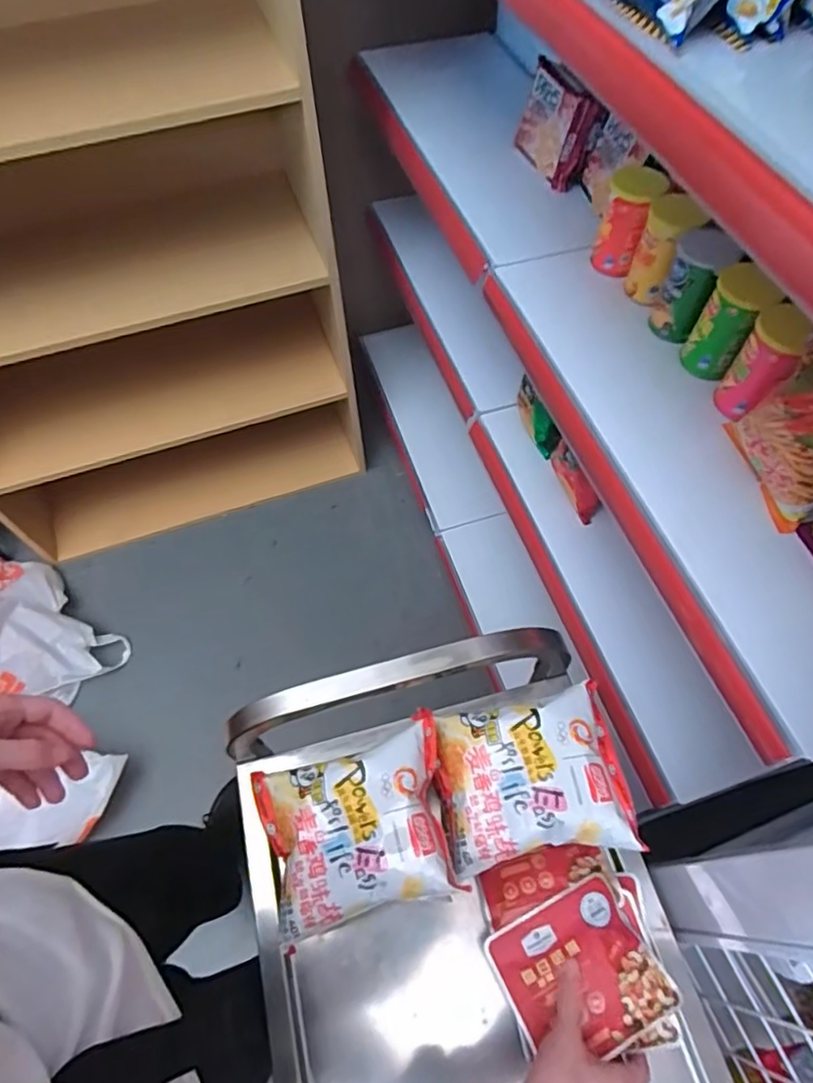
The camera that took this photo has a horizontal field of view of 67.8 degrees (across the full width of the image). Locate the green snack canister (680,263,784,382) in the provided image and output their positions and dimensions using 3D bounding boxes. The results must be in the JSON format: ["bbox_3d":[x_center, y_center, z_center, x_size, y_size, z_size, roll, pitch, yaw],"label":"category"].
[{"bbox_3d":[0.364,-0.244,0.687,0.067,0.110,0.060,28,63,15],"label":"green snack canister"}]

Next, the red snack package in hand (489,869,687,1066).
[{"bbox_3d":[0.153,0.384,0.540,0.132,0.020,0.115,-27,51,-8],"label":"red snack package in hand"}]

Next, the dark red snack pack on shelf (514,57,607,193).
[{"bbox_3d":[0.222,-0.625,0.910,0.061,0.124,0.145,-16,61,-10],"label":"dark red snack pack on shelf"}]

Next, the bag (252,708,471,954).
[{"bbox_3d":[-0.043,0.257,0.553,0.181,0.076,0.150,-16,61,-10],"label":"bag"}]

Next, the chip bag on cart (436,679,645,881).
[{"bbox_3d":[0.118,0.214,0.562,0.165,0.049,0.148,-7,60,-5],"label":"chip bag on cart"}]

